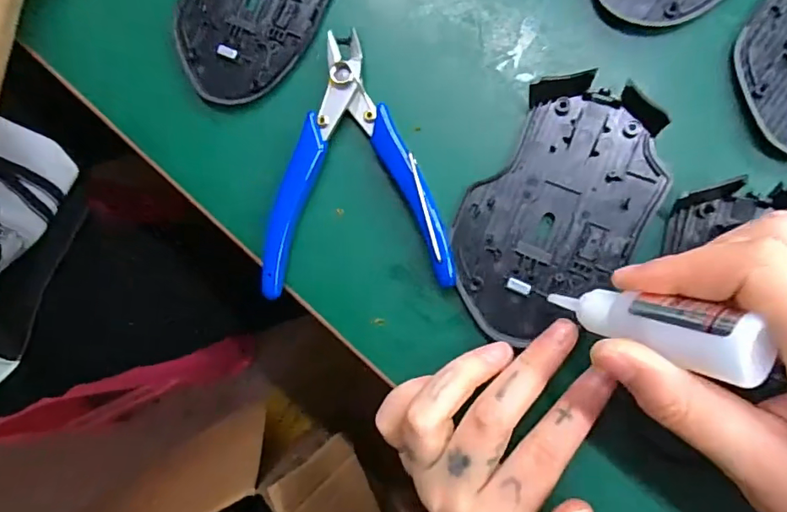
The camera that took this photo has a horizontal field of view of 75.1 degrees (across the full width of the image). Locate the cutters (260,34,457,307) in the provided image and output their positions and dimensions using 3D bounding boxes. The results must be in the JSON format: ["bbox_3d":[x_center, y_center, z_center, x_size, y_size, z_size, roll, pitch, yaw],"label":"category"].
[{"bbox_3d":[-0.021,-0.044,0.240,0.088,0.013,0.118,-5,86,8],"label":"cutters"}]

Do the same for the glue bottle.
[{"bbox_3d":[0.084,0.022,0.173,0.017,0.070,0.020,17,89,-35],"label":"glue bottle"}]

